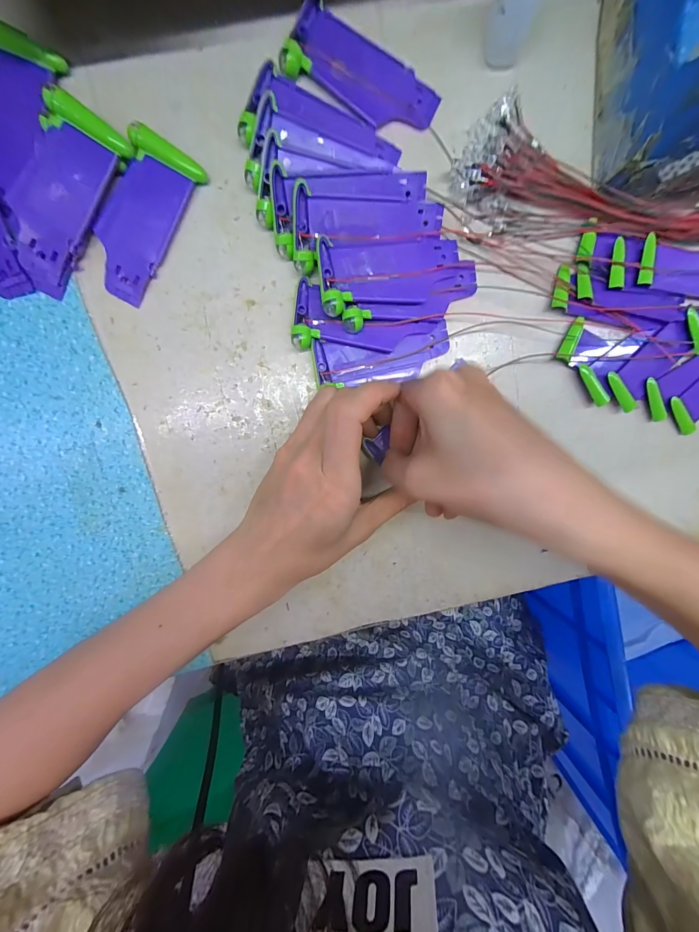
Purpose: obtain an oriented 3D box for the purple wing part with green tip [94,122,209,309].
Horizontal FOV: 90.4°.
[{"bbox_3d":[-0.124,-0.145,0.205,0.038,0.010,0.089,29,96,-8],"label":"purple wing part with green tip"}]

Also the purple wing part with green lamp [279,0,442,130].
[{"bbox_3d":[0.008,-0.227,0.203,0.088,0.009,0.039,27,96,-8],"label":"purple wing part with green lamp"}]

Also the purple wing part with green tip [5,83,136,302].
[{"bbox_3d":[-0.165,-0.150,0.196,0.039,0.015,0.095,34,95,-8],"label":"purple wing part with green tip"}]

